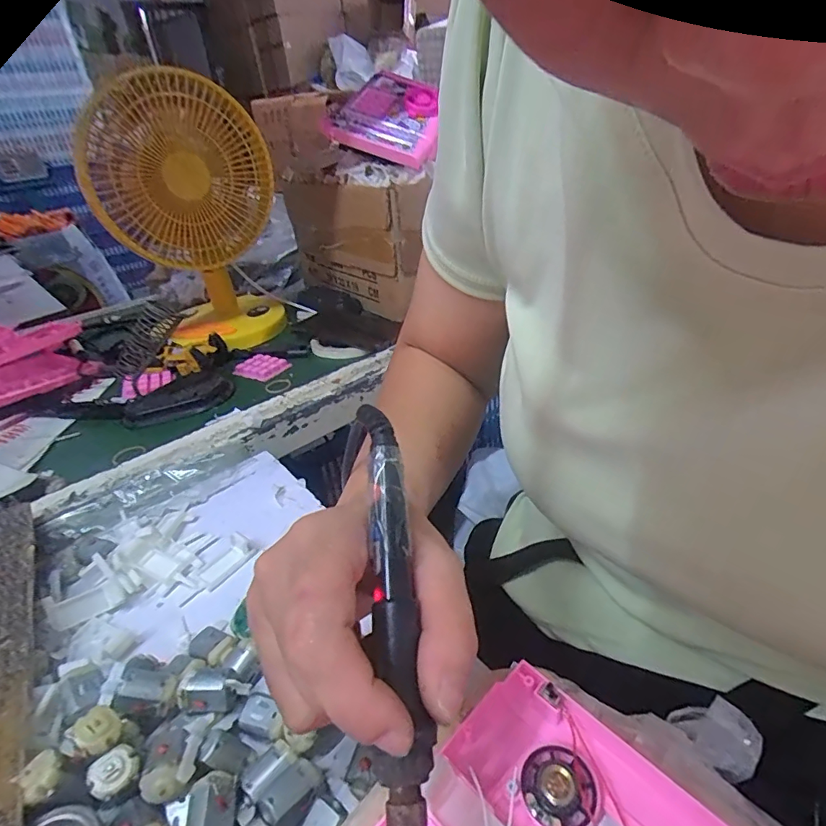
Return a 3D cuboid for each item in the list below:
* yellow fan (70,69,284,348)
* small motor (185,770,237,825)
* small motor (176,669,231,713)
[{"bbox_3d":[-0.305,-0.258,0.647,0.150,0.304,0.225,15,38,30],"label":"yellow fan"},{"bbox_3d":[-0.087,0.173,0.213,0.020,0.011,0.028,13,34,-20],"label":"small motor"},{"bbox_3d":[-0.107,0.144,0.255,0.025,0.014,0.015,-4,32,4],"label":"small motor"}]

